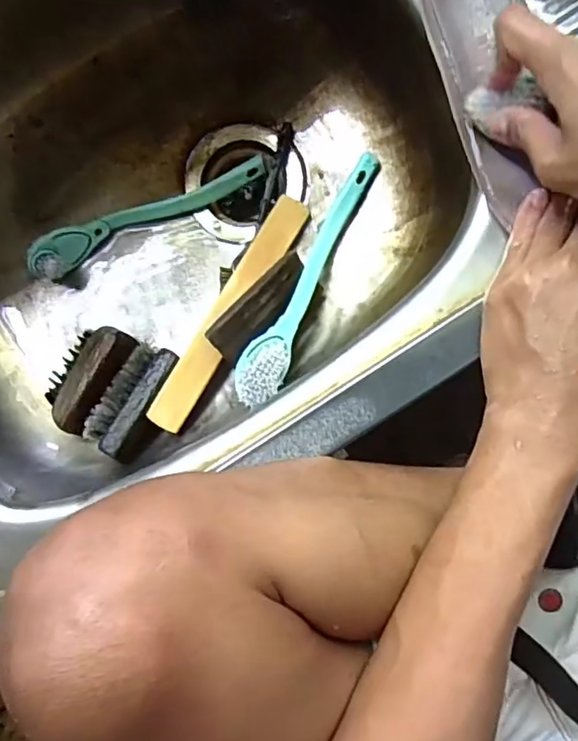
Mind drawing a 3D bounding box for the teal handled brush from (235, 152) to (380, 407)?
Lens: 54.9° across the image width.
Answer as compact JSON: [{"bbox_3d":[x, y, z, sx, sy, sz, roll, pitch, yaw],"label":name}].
[{"bbox_3d":[0.020,-0.080,0.468,0.040,0.043,0.239,27,87,5],"label":"teal handled brush"}]

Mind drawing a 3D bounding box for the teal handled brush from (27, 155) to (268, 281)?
[{"bbox_3d":[-0.127,-0.145,0.503,0.226,0.034,0.034,-28,84,1],"label":"teal handled brush"}]

